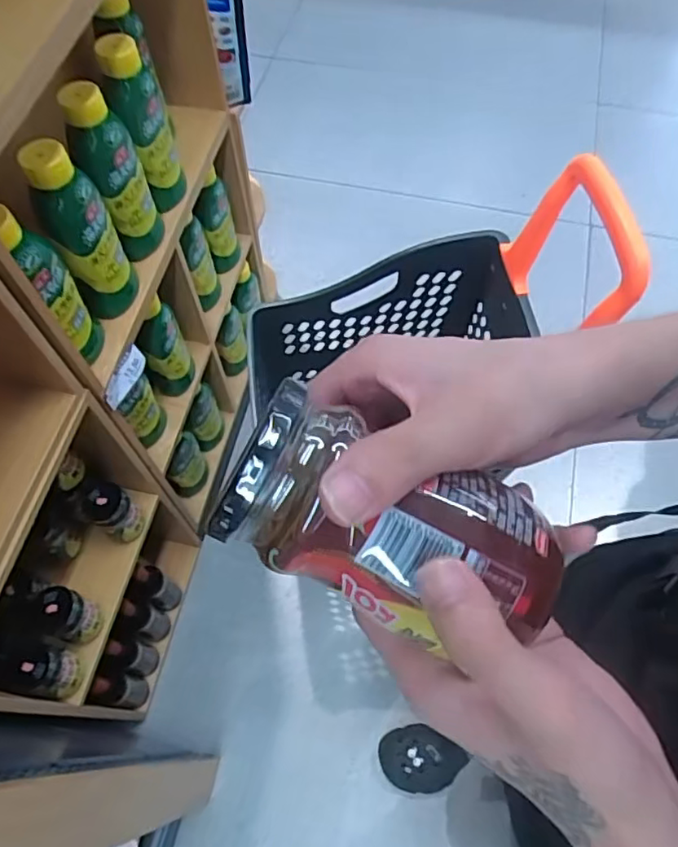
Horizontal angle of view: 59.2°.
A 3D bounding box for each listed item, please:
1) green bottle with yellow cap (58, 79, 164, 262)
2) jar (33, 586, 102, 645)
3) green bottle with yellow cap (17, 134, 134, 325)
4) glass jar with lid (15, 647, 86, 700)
[{"bbox_3d":[-0.315,-0.345,0.852,0.074,0.239,0.086,-17,63,-9],"label":"green bottle with yellow cap"},{"bbox_3d":[-0.425,0.297,0.928,0.073,0.112,0.064,14,63,7],"label":"jar"},{"bbox_3d":[-0.337,-0.241,0.802,0.070,0.258,0.084,-17,63,-9],"label":"green bottle with yellow cap"},{"bbox_3d":[-0.431,0.370,0.890,0.054,0.116,0.065,10,62,5],"label":"glass jar with lid"}]

